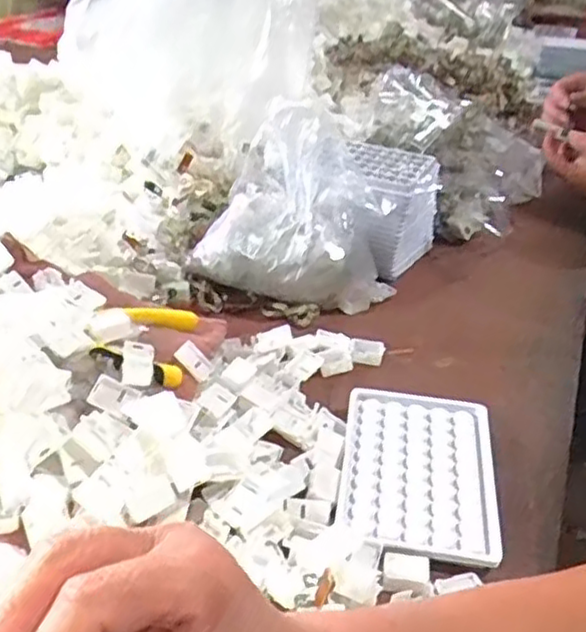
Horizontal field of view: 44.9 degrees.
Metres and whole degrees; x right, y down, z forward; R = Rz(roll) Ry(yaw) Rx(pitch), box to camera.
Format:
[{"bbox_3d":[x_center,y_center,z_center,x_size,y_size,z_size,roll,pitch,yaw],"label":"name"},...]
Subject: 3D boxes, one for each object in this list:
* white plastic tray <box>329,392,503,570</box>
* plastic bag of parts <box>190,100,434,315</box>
[{"bbox_3d":[0.080,0.099,0.454,0.096,0.015,0.127,8,34,6],"label":"white plastic tray"},{"bbox_3d":[0.031,-0.108,0.647,0.159,0.139,0.206,20,37,23],"label":"plastic bag of parts"}]

